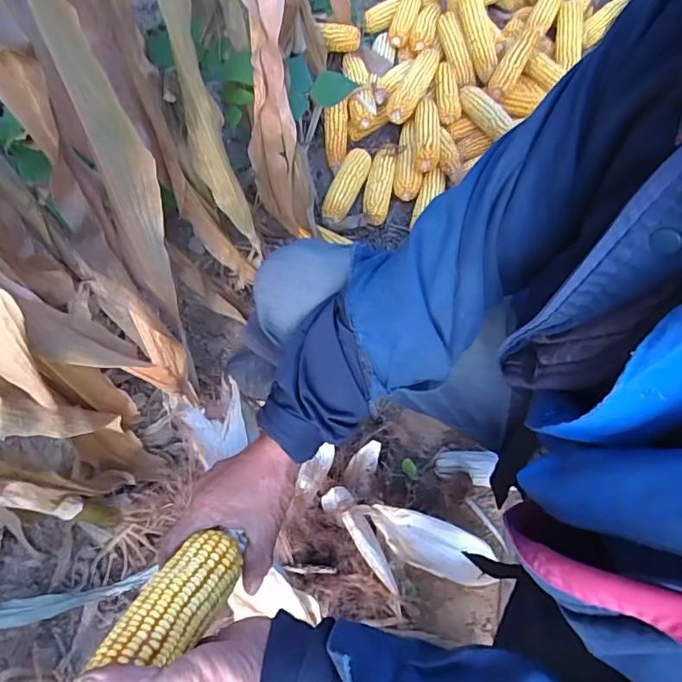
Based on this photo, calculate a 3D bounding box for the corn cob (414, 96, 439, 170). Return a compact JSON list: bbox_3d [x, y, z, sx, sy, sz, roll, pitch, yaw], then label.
[{"bbox_3d":[0.182,-0.442,1.091,0.052,0.061,0.200,2,65,2],"label":"corn cob"}]

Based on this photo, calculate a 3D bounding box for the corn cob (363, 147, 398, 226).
[{"bbox_3d":[0.084,-0.335,1.095,0.056,0.043,0.182,11,65,6],"label":"corn cob"}]

